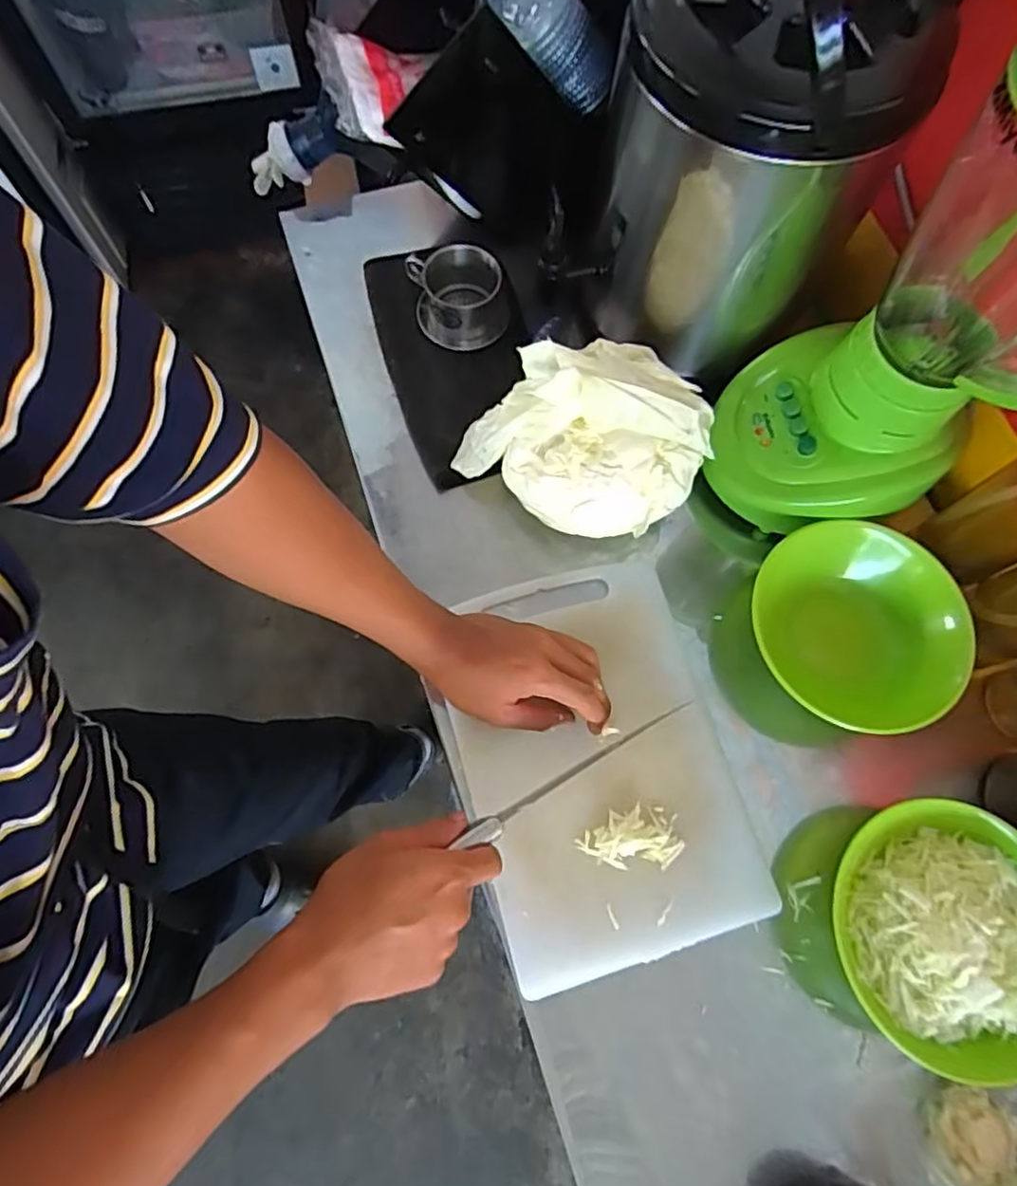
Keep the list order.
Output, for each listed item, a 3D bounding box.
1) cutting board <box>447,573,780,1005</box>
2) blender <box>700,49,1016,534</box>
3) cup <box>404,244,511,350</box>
[{"bbox_3d":[0.068,0.132,0.525,0.204,0.022,0.298,-16,70,-7],"label":"cutting board"},{"bbox_3d":[0.289,-0.179,0.431,0.197,0.344,0.152,32,73,8],"label":"blender"},{"bbox_3d":[-0.049,-0.296,0.639,0.086,0.051,0.092,1,71,-2],"label":"cup"}]

